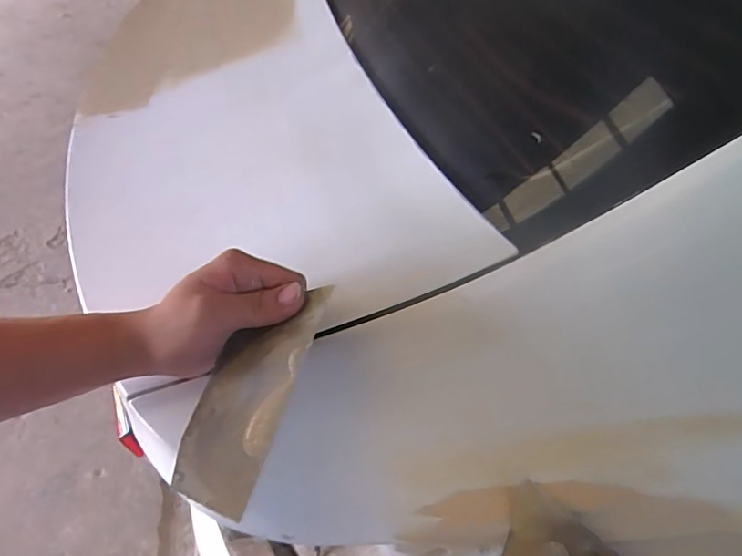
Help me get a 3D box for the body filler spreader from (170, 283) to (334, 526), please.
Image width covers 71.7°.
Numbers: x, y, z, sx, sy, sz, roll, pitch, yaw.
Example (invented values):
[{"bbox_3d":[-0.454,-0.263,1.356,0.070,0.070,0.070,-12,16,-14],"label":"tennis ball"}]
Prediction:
[{"bbox_3d":[-0.075,0.068,0.322,0.073,0.006,0.140,5,64,39],"label":"body filler spreader"}]

